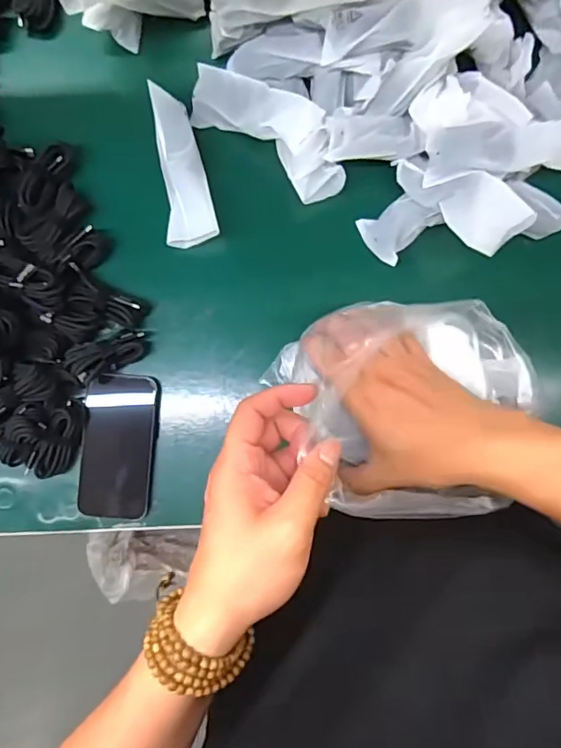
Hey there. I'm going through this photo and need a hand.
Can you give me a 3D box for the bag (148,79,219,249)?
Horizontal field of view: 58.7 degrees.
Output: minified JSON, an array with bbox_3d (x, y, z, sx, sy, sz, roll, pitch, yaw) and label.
[{"bbox_3d":[-0.101,-0.210,0.505,0.050,0.019,0.152,-11,91,3],"label":"bag"}]

